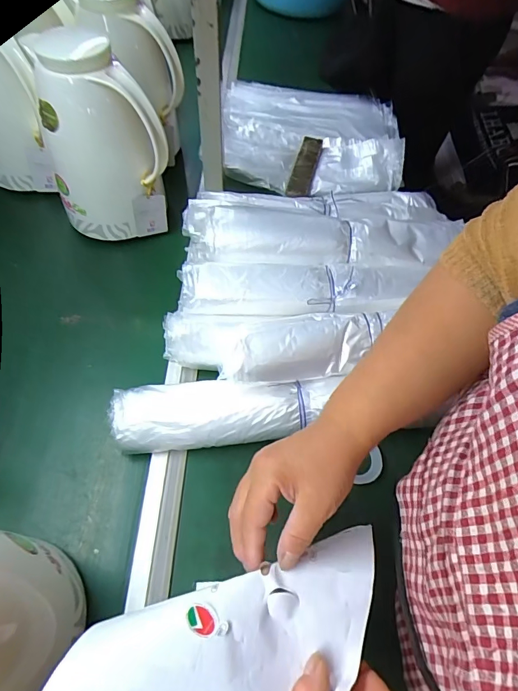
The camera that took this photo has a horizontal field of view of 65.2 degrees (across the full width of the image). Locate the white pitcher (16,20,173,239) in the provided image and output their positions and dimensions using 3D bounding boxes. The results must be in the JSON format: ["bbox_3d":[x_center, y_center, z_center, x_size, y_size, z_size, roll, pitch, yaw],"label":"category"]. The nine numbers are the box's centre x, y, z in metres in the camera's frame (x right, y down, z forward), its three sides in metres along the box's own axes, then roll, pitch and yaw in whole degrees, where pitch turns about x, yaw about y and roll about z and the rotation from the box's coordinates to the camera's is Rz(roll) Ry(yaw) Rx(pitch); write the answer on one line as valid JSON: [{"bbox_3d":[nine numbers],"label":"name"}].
[{"bbox_3d":[-0.221,-0.270,0.564,0.148,0.236,0.114,-25,61,-17],"label":"white pitcher"}]

